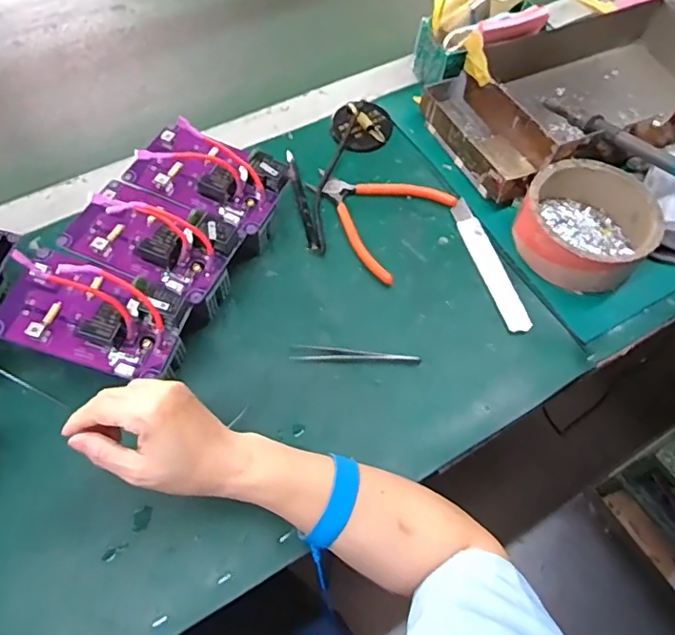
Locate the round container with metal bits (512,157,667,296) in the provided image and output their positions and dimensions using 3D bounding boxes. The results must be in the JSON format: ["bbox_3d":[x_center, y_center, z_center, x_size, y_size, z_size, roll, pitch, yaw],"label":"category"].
[{"bbox_3d":[0.241,-0.090,0.535,0.120,0.049,0.119,1,59,-1],"label":"round container with metal bits"}]

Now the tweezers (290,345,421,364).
[{"bbox_3d":[0.016,0.032,0.488,0.113,0.006,0.015,1,59,-1],"label":"tweezers"}]

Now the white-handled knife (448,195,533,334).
[{"bbox_3d":[0.149,-0.054,0.542,0.024,0.005,0.155,-14,61,-10],"label":"white-handled knife"}]

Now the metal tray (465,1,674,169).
[{"bbox_3d":[0.297,-0.257,0.625,0.279,0.062,0.165,-21,62,-14],"label":"metal tray"}]

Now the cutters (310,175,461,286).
[{"bbox_3d":[0.033,-0.114,0.568,0.137,0.010,0.135,32,64,16],"label":"cutters"}]

